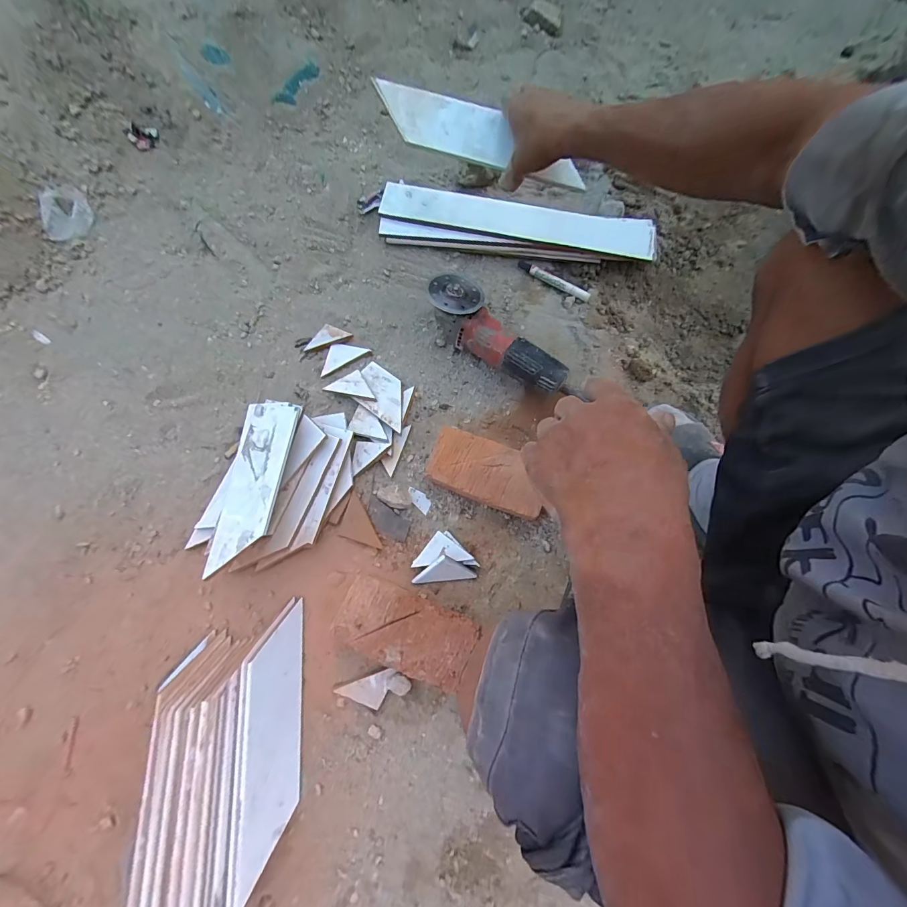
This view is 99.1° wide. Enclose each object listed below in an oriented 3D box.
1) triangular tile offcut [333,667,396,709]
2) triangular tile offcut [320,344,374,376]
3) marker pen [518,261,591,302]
[{"bbox_3d":[-0.120,0.313,0.528,0.063,0.004,0.060,25,90,-4],"label":"triangular tile offcut"},{"bbox_3d":[-0.191,-0.170,0.662,0.090,0.005,0.042,-27,92,-3],"label":"triangular tile offcut"},{"bbox_3d":[0.183,-0.320,0.707,0.144,0.020,0.022,34,76,10],"label":"marker pen"}]

